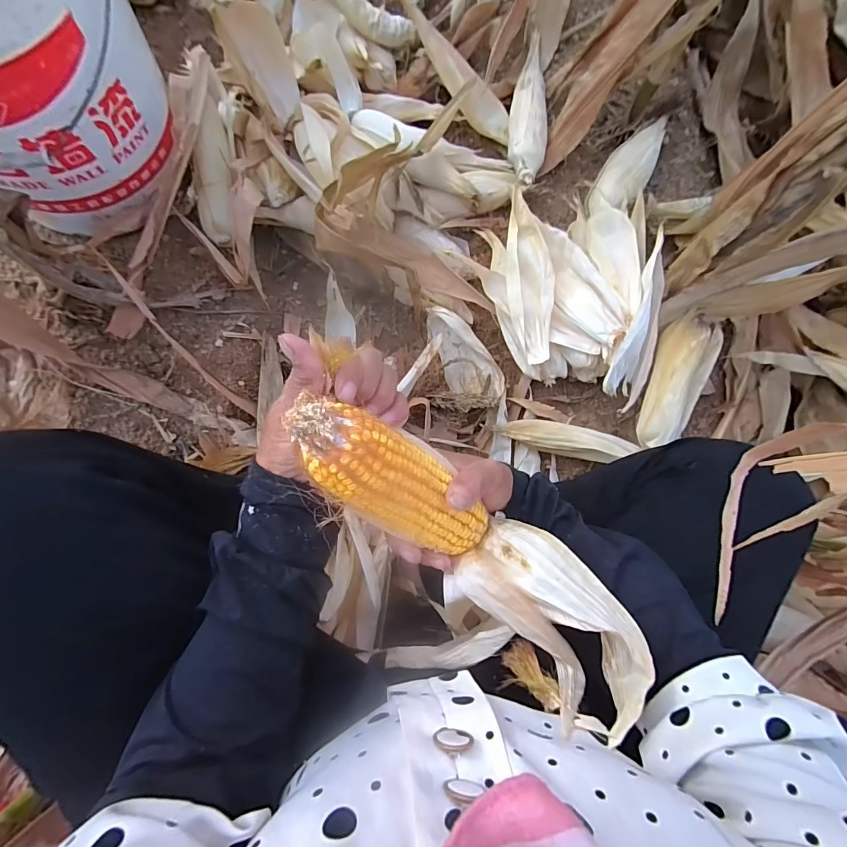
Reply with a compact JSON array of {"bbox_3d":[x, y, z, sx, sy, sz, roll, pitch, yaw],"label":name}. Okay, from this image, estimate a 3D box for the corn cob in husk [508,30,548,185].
[{"bbox_3d":[0.162,-0.487,0.627,0.054,0.054,0.260,5,82,-3],"label":"corn cob in husk"}]

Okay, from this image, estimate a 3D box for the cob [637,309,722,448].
[{"bbox_3d":[0.338,-0.062,0.543,0.067,0.056,0.193,16,82,-1],"label":"cob"}]

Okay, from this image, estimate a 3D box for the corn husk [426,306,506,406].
[{"bbox_3d":[0.063,-0.101,0.615,0.071,0.060,0.163,-24,85,-6],"label":"corn husk"}]

